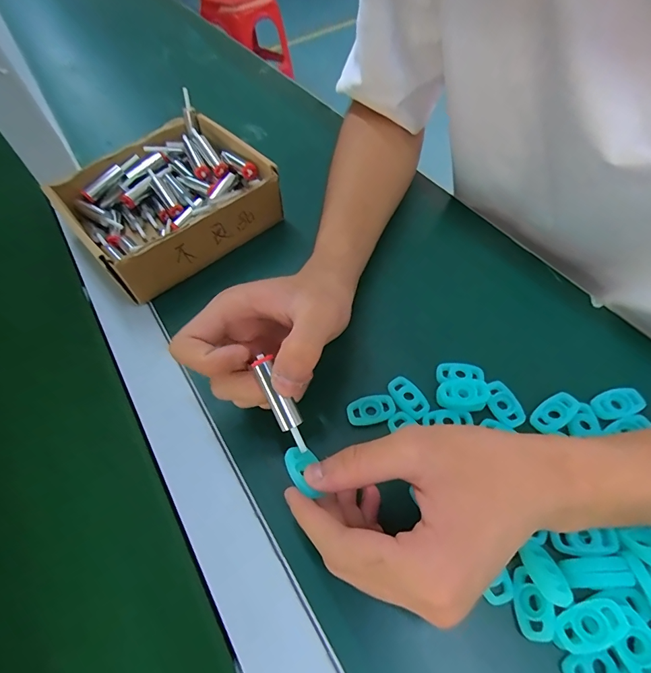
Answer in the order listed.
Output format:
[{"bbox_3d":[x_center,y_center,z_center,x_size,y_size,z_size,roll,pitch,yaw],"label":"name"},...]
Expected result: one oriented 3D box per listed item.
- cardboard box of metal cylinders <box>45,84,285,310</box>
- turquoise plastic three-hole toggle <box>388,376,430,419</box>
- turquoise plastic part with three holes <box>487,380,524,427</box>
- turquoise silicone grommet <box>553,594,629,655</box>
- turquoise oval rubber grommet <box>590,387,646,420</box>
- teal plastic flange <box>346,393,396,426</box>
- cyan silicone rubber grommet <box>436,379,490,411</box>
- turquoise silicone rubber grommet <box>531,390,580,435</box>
[{"bbox_3d":[-0.147,-0.126,0.375,0.164,0.052,0.149,-37,61,-20],"label":"cardboard box of metal cylinders"},{"bbox_3d":[0.057,0.041,0.276,0.017,0.005,0.032,-31,59,-17],"label":"turquoise plastic three-hole toggle"},{"bbox_3d":[0.118,0.045,0.268,0.019,0.005,0.032,-22,57,-12],"label":"turquoise plastic part with three holes"},{"bbox_3d":[0.129,0.140,0.194,0.032,0.004,0.018,-22,57,-12],"label":"turquoise silicone grommet"},{"bbox_3d":[0.192,0.044,0.264,0.031,0.006,0.018,-16,56,-7],"label":"turquoise oval rubber grommet"},{"bbox_3d":[0.030,0.049,0.271,0.032,0.005,0.018,-16,56,-7],"label":"teal plastic flange"},{"bbox_3d":[0.093,0.039,0.271,0.034,0.008,0.021,-3,55,1],"label":"cyan silicone rubber grommet"},{"bbox_3d":[0.149,0.049,0.262,0.031,0.004,0.018,-41,50,-4],"label":"turquoise silicone rubber grommet"}]

